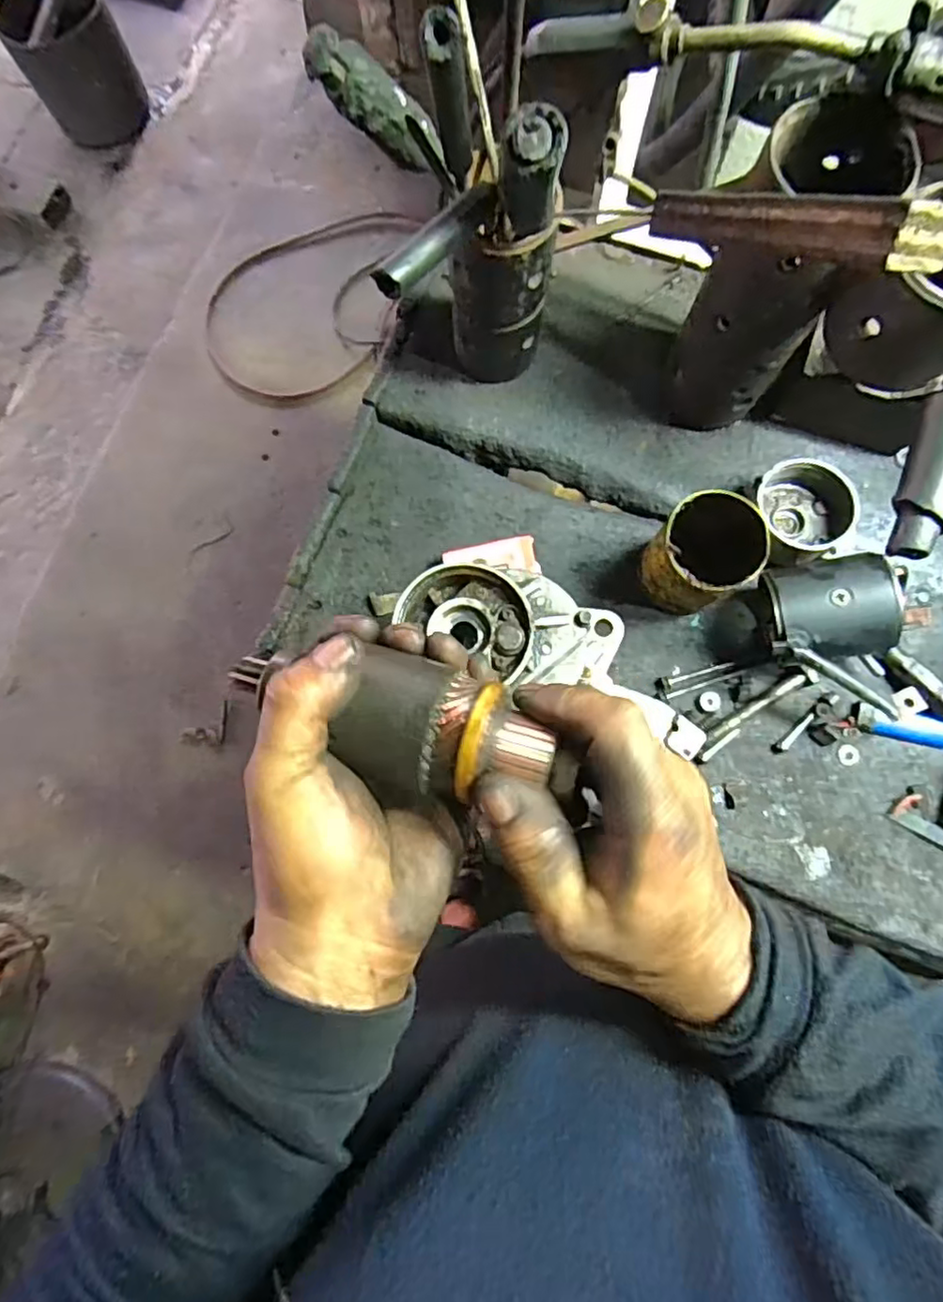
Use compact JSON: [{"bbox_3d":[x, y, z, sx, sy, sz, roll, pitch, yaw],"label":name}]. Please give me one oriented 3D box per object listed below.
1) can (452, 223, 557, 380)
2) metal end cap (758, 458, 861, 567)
[{"bbox_3d":[0.023,-0.293,0.526,0.082,0.171,0.070,2,79,2],"label":"can"},{"bbox_3d":[0.285,-0.119,0.552,0.082,0.040,0.086,-10,79,0],"label":"metal end cap"}]

